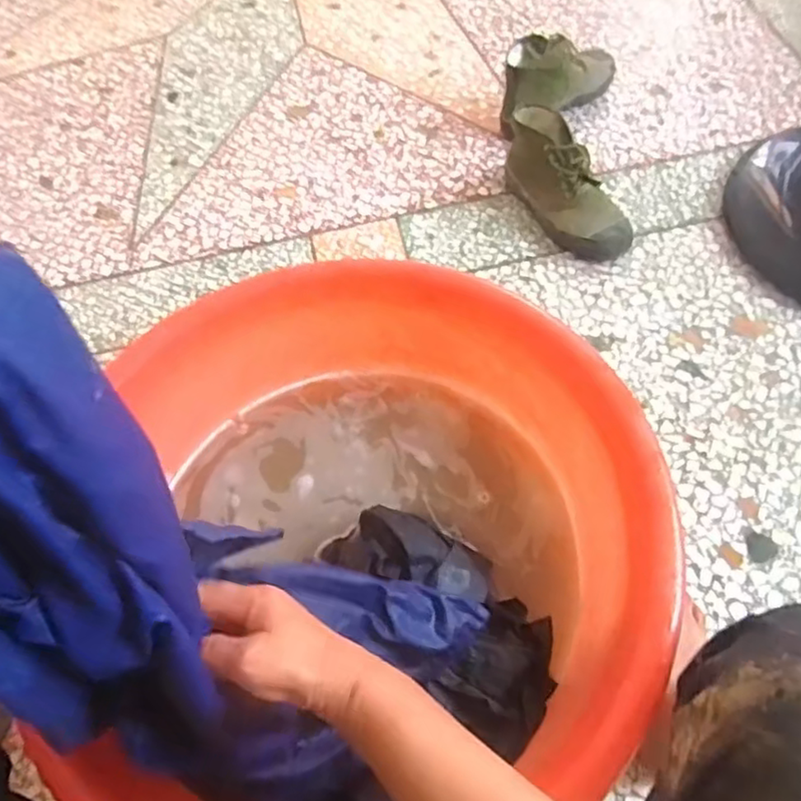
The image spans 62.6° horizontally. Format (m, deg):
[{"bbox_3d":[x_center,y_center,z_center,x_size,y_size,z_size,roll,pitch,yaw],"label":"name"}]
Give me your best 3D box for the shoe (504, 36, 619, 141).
[{"bbox_3d":[0.285,-0.589,1.190,0.236,0.144,0.109,-41,64,-18],"label":"shoe"}]

